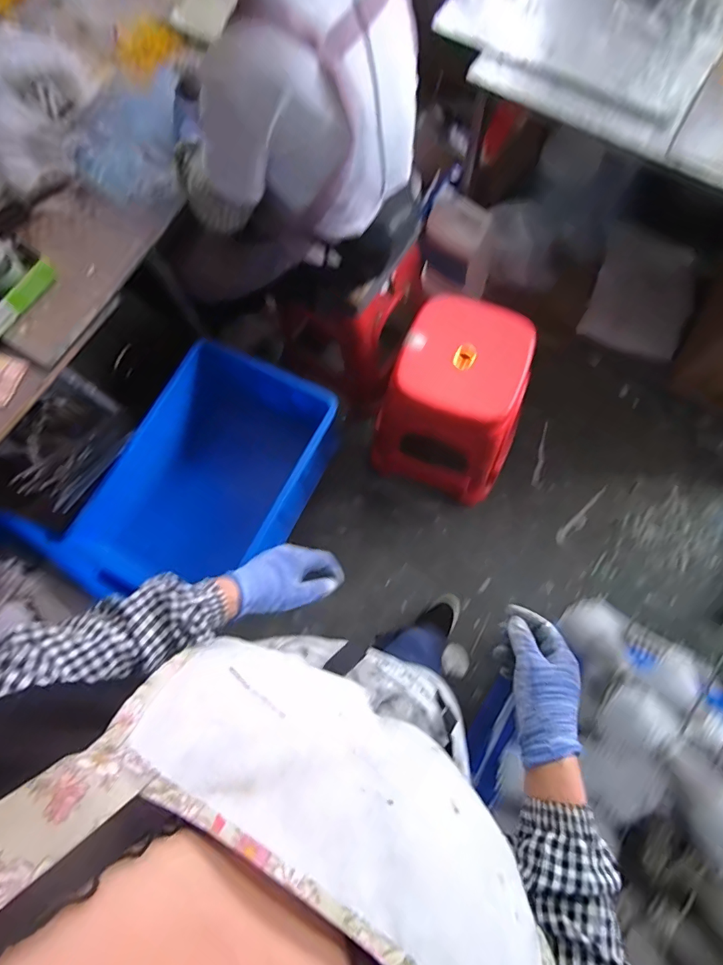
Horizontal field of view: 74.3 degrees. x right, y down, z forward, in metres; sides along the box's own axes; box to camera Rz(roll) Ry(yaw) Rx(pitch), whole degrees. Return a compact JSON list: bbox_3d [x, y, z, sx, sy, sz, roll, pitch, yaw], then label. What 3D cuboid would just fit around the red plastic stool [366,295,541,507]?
[{"bbox_3d":[0.256,-0.206,1.310,0.358,0.435,0.366,20,78,5],"label":"red plastic stool"}]

